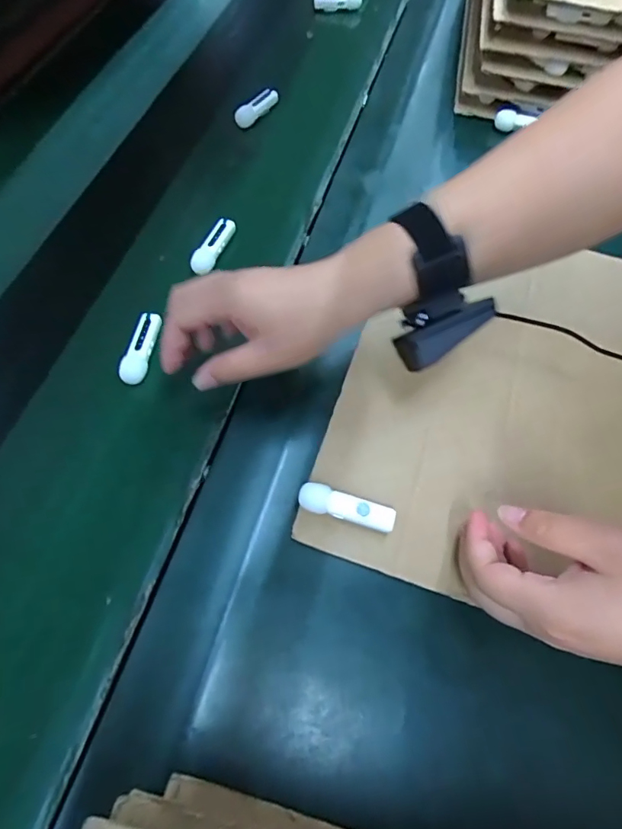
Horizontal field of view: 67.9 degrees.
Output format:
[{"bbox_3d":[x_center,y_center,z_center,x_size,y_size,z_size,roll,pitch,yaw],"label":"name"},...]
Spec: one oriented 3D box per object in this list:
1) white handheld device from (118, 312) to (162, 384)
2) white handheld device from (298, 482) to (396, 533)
[{"bbox_3d":[-0.139,-0.054,0.381,0.019,0.016,0.064,7,64,4],"label":"white handheld device"},{"bbox_3d":[0.024,0.065,0.317,0.065,0.016,0.019,15,65,7],"label":"white handheld device"}]

